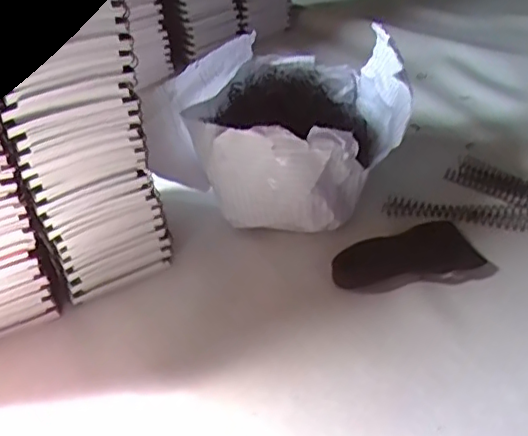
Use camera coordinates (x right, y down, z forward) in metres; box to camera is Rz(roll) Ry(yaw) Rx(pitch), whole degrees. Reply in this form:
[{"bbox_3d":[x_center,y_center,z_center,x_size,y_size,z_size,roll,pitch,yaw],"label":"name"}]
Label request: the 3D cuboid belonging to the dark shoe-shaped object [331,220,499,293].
[{"bbox_3d":[0.122,0.032,0.508,0.127,0.025,0.053,-11,38,-7],"label":"dark shoe-shaped object"}]

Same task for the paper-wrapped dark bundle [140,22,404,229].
[{"bbox_3d":[0.030,-0.089,0.604,0.209,0.124,0.198,10,41,20],"label":"paper-wrapped dark bundle"}]

